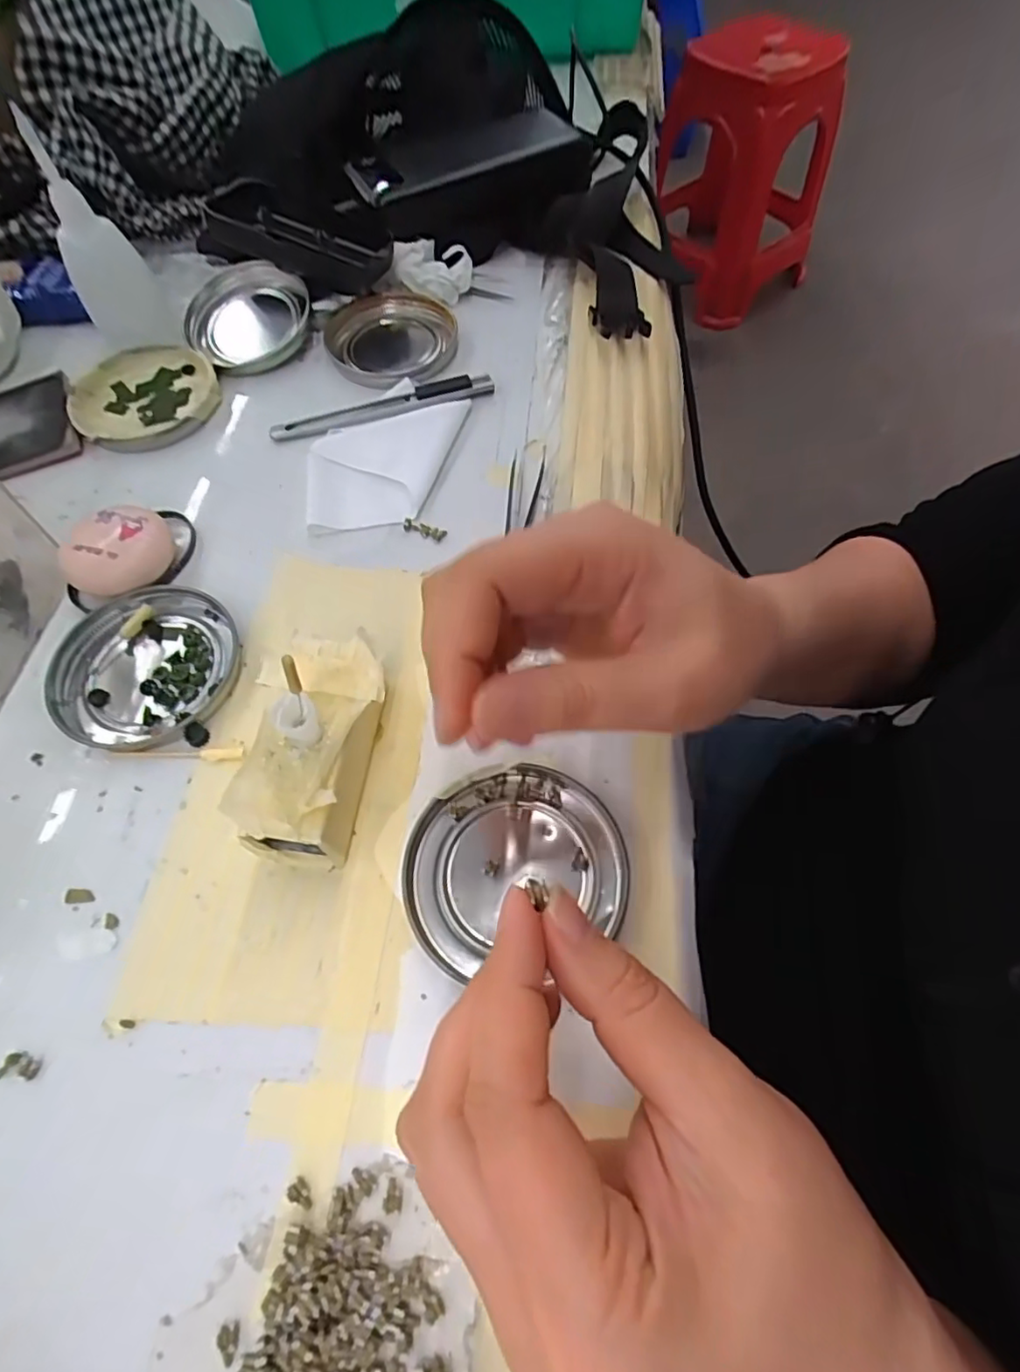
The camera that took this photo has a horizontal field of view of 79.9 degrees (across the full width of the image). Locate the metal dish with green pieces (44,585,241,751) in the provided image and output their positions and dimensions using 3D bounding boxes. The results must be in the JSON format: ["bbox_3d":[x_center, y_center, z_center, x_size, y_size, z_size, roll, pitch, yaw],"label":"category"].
[{"bbox_3d":[-0.161,-0.009,0.269,0.076,0.008,0.076,-1,62,2],"label":"metal dish with green pieces"}]

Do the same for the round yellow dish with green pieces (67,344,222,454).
[{"bbox_3d":[-0.210,-0.168,0.352,0.078,0.009,0.080,0,63,1],"label":"round yellow dish with green pieces"}]

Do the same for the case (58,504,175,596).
[{"bbox_3d":[-0.184,-0.062,0.288,0.037,0.023,0.047,41,70,19],"label":"case"}]

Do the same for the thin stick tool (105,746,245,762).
[{"bbox_3d":[-0.138,0.028,0.251,0.056,0.004,0.006,-2,63,0],"label":"thin stick tool"}]

